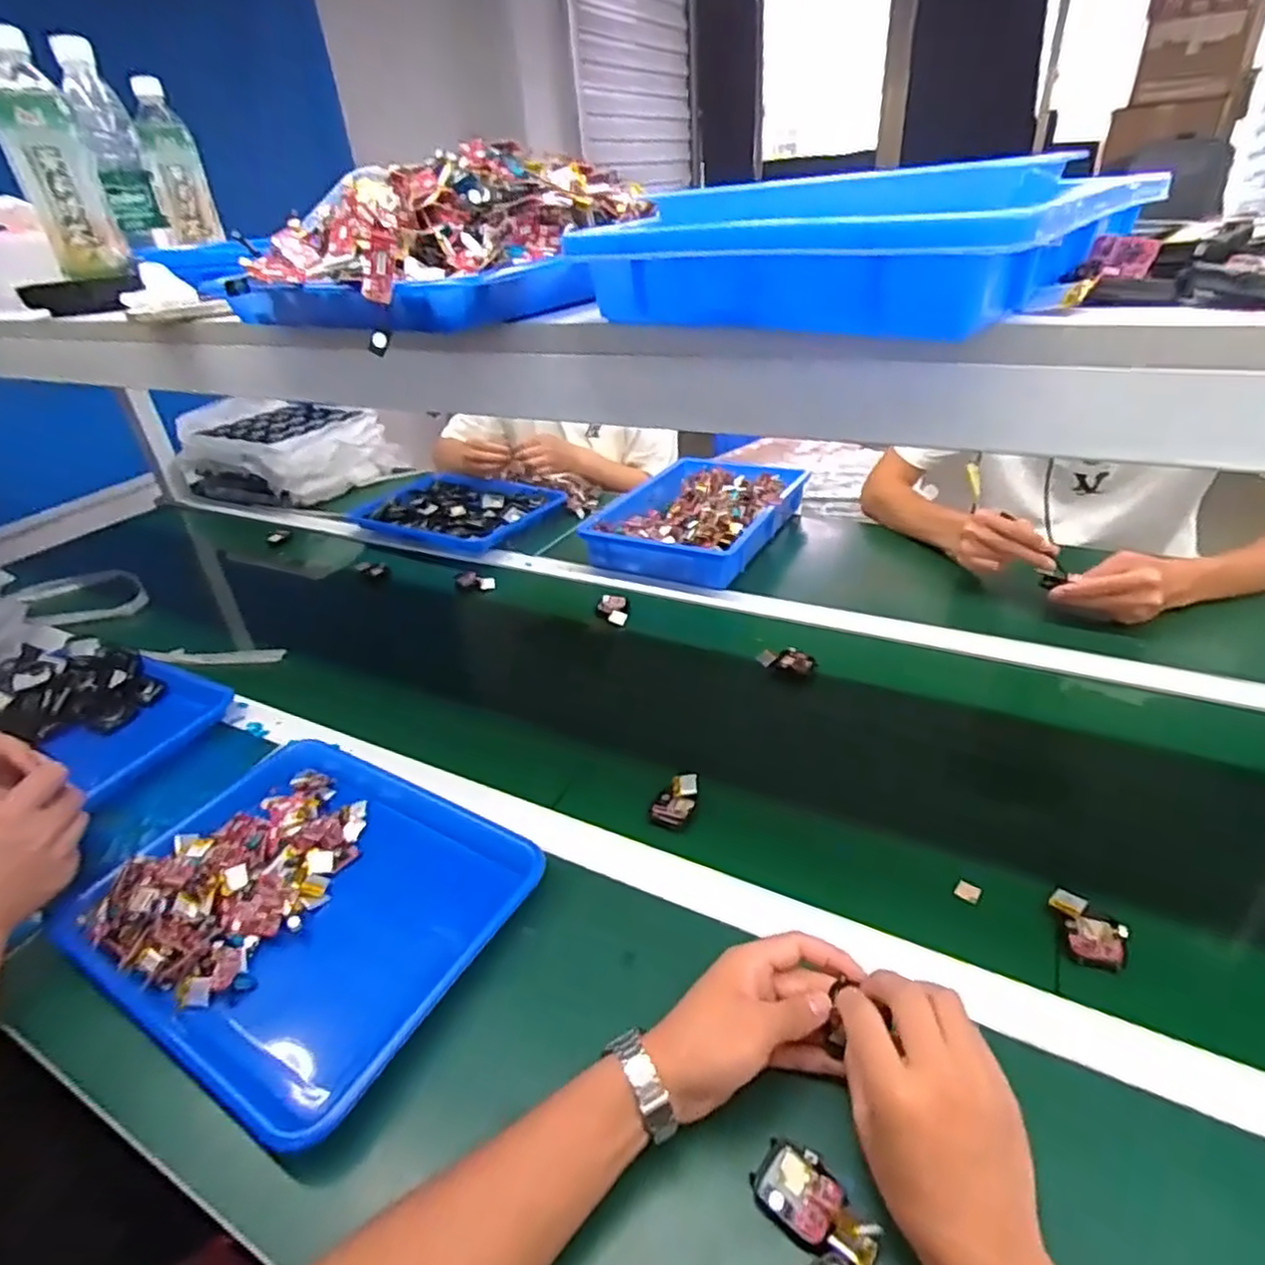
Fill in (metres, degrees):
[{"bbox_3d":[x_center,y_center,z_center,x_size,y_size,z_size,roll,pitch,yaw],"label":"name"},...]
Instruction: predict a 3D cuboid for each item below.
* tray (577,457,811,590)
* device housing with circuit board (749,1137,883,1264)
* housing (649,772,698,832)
[{"bbox_3d":[0.100,-0.190,1.078,0.257,0.051,0.368,14,37,28],"label":"tray"},{"bbox_3d":[0.099,0.307,0.376,0.067,0.015,0.038,20,41,35],"label":"device housing with circuit board"},{"bbox_3d":[0.039,0.153,0.639,0.034,0.023,0.054,7,35,20],"label":"housing"}]

